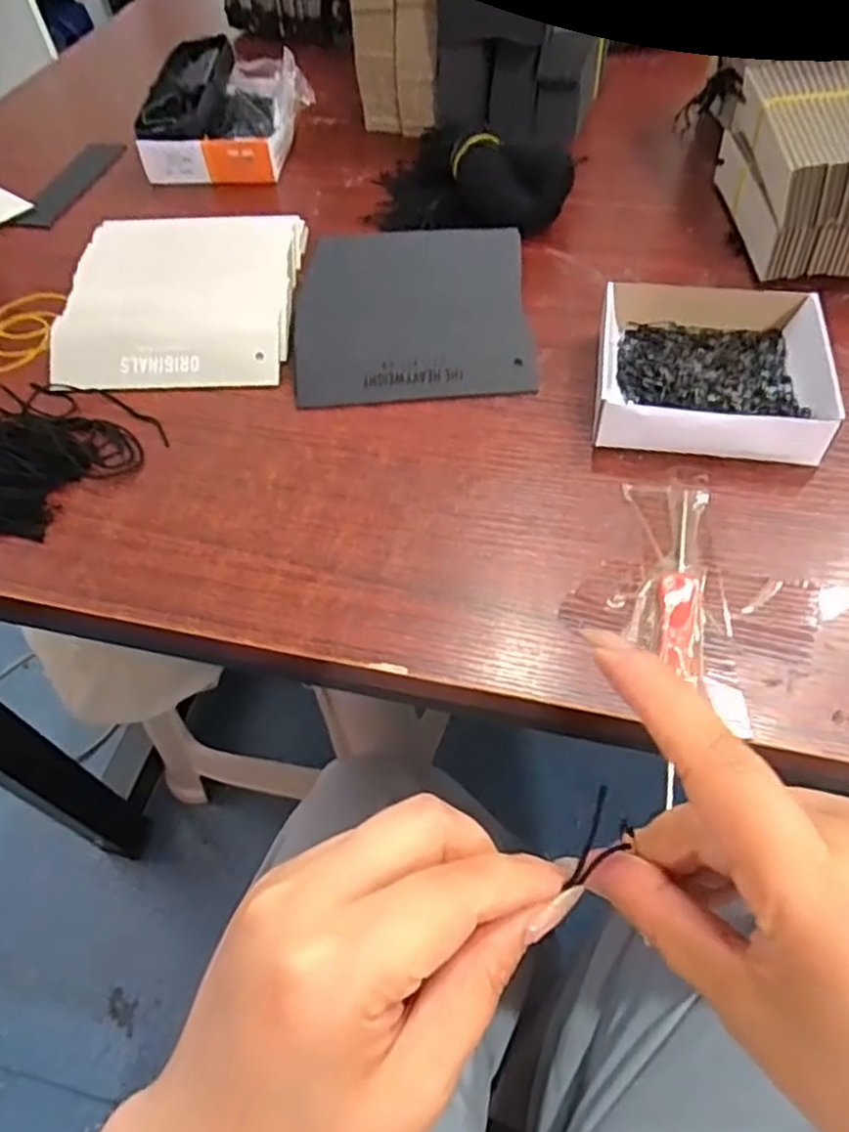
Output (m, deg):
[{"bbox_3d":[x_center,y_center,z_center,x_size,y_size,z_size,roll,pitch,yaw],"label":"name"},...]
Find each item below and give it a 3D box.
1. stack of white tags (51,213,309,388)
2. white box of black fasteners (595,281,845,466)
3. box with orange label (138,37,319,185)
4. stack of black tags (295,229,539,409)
[{"bbox_3d":[-0.140,-0.156,0.418,0.127,0.027,0.129,-1,53,3],"label":"stack of white tags"},{"bbox_3d":[0.144,-0.105,0.363,0.107,0.027,0.119,7,54,9],"label":"white box of black fasteners"},{"bbox_3d":[-0.144,-0.338,0.543,0.116,0.059,0.116,2,53,5],"label":"box with orange label"},{"bbox_3d":[-0.007,-0.140,0.397,0.124,0.031,0.111,-3,53,1],"label":"stack of black tags"}]

